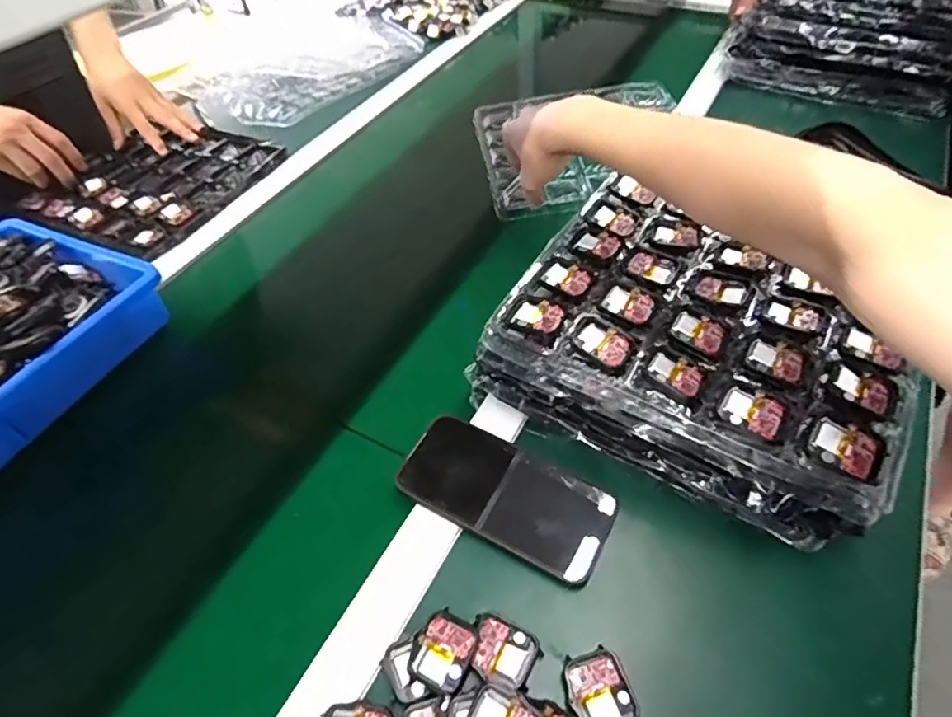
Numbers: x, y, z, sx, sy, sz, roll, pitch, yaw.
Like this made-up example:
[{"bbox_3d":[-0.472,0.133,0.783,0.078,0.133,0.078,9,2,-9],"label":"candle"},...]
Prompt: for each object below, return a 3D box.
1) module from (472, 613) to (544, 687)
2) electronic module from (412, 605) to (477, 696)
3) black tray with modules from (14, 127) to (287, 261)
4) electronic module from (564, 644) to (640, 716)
[{"bbox_3d":[0.016,0.189,0.364,0.044,0.008,0.038,28,58,25],"label":"module"},{"bbox_3d":[-0.020,0.188,0.360,0.036,0.009,0.043,21,55,20],"label":"electronic module"},{"bbox_3d":[-0.434,-0.245,0.766,0.273,0.027,0.263,22,56,21],"label":"black tray with modules"},{"bbox_3d":[0.077,0.207,0.346,0.038,0.005,0.047,-16,51,-9],"label":"electronic module"}]

